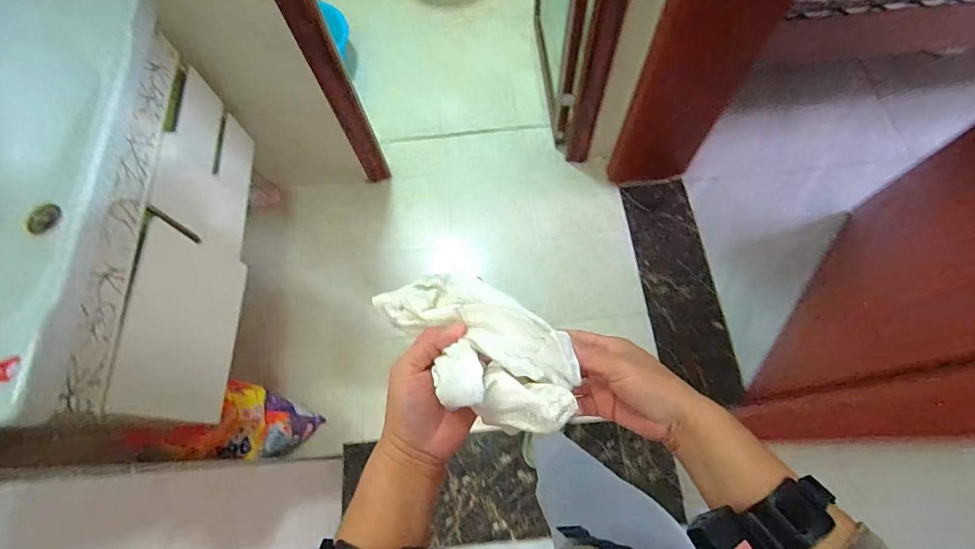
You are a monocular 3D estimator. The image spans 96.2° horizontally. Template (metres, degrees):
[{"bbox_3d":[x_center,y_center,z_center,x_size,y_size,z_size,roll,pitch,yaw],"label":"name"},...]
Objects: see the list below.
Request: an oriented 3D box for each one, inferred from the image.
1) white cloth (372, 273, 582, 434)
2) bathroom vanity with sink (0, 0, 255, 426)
[{"bbox_3d":[-0.007,0.054,0.331,0.159,0.063,0.089,24,71,11],"label":"white cloth"},{"bbox_3d":[-0.806,-0.084,0.845,0.425,0.502,0.752,-8,68,-1],"label":"bathroom vanity with sink"}]

